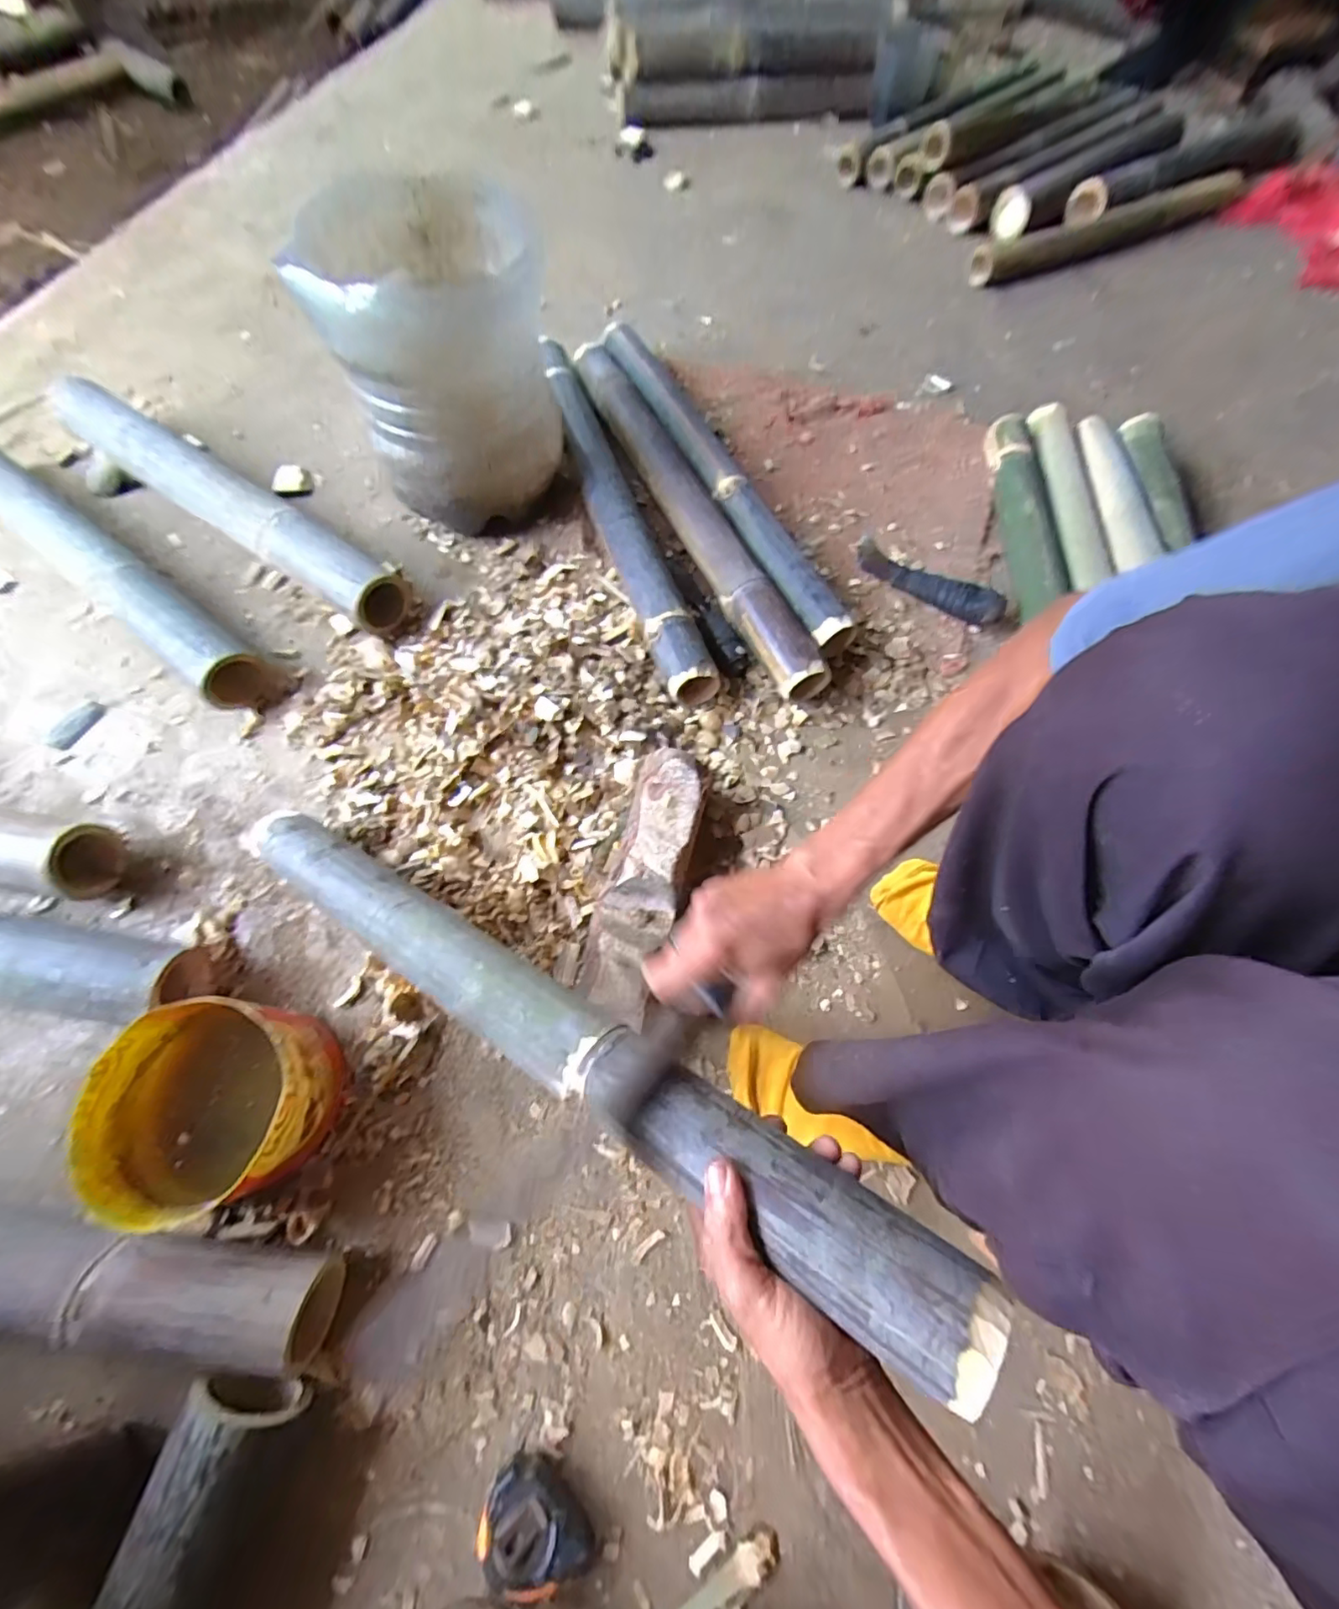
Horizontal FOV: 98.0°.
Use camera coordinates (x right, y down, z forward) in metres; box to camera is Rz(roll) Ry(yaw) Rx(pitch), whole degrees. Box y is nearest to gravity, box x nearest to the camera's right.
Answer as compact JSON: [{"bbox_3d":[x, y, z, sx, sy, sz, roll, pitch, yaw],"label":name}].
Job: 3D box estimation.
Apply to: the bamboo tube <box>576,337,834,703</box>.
[{"bbox_3d":[0.021,-0.396,0.774,0.060,0.074,0.647,-22,70,-11],"label":"bamboo tube"}]

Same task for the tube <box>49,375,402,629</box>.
[{"bbox_3d":[-0.572,-0.389,0.755,0.574,0.081,0.075,33,70,11],"label":"tube"}]

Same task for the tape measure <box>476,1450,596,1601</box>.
[{"bbox_3d":[-0.096,0.515,0.412,0.077,0.041,0.054,34,70,11],"label":"tape measure"}]

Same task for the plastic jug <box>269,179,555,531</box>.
[{"bbox_3d":[-0.270,-0.535,0.703,0.239,0.237,0.276,-18,69,-9],"label":"plastic jug"}]

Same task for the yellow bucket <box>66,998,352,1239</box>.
[{"bbox_3d":[-0.369,0.243,0.479,0.156,0.097,0.145,1,67,-2],"label":"yellow bucket"}]

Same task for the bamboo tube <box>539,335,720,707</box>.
[{"bbox_3d":[-0.078,-0.406,0.758,0.055,0.056,0.645,-17,68,-9],"label":"bamboo tube"}]

